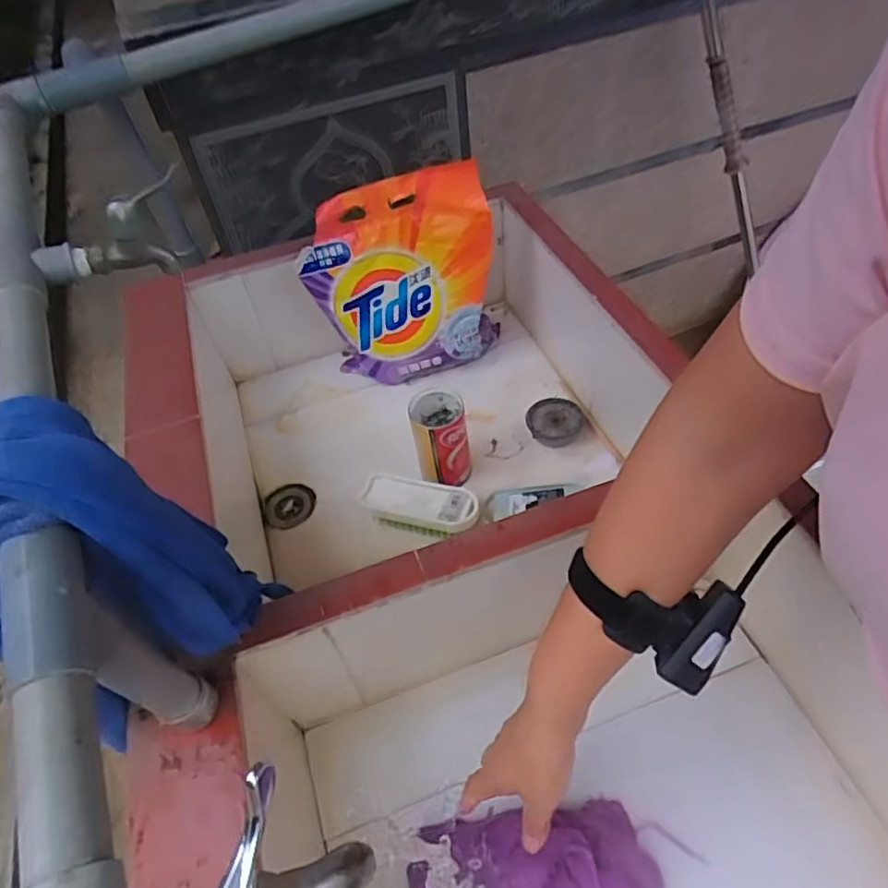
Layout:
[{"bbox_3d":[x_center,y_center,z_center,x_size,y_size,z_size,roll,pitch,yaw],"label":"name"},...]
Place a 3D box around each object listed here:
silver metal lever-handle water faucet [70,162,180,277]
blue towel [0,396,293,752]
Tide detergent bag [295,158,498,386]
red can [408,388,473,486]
[{"bbox_3d":[-0.249,-0.169,0.516,0.025,0.066,0.104,33,59,30],"label":"silver metal lever-handle water faucet"},{"bbox_3d":[-0.204,0.086,0.417,0.105,0.237,0.122,-1,49,6],"label":"blue towel"},{"bbox_3d":[-0.050,-0.211,0.861,0.246,0.263,0.091,-16,49,-8],"label":"Tide detergent bag"},{"bbox_3d":[-0.004,0.000,0.777,0.063,0.111,0.074,-10,48,-3],"label":"red can"}]

